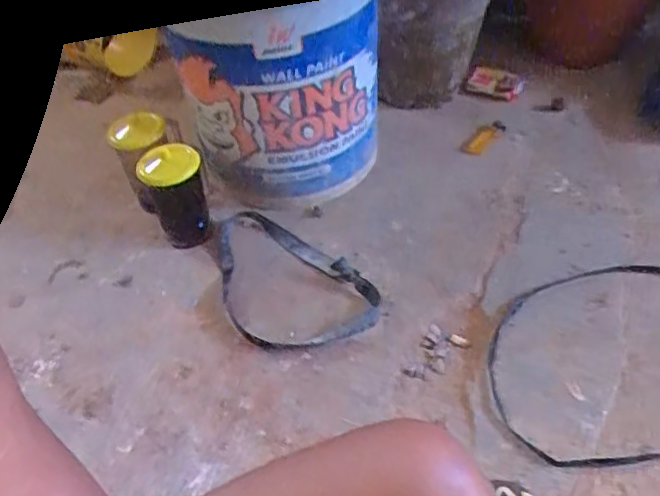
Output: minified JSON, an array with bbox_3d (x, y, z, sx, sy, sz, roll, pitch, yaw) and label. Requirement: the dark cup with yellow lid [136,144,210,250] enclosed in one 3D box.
[{"bbox_3d":[-0.203,-0.070,0.860,0.075,0.125,0.076,-3,44,3],"label":"dark cup with yellow lid"}]

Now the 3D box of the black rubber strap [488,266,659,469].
[{"bbox_3d":[0.338,0.110,0.711,0.340,0.011,0.226,-20,45,-14],"label":"black rubber strap"}]

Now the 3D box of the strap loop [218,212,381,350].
[{"bbox_3d":[-0.072,0.037,0.847,0.166,0.033,0.300,-27,48,-20],"label":"strap loop"}]

